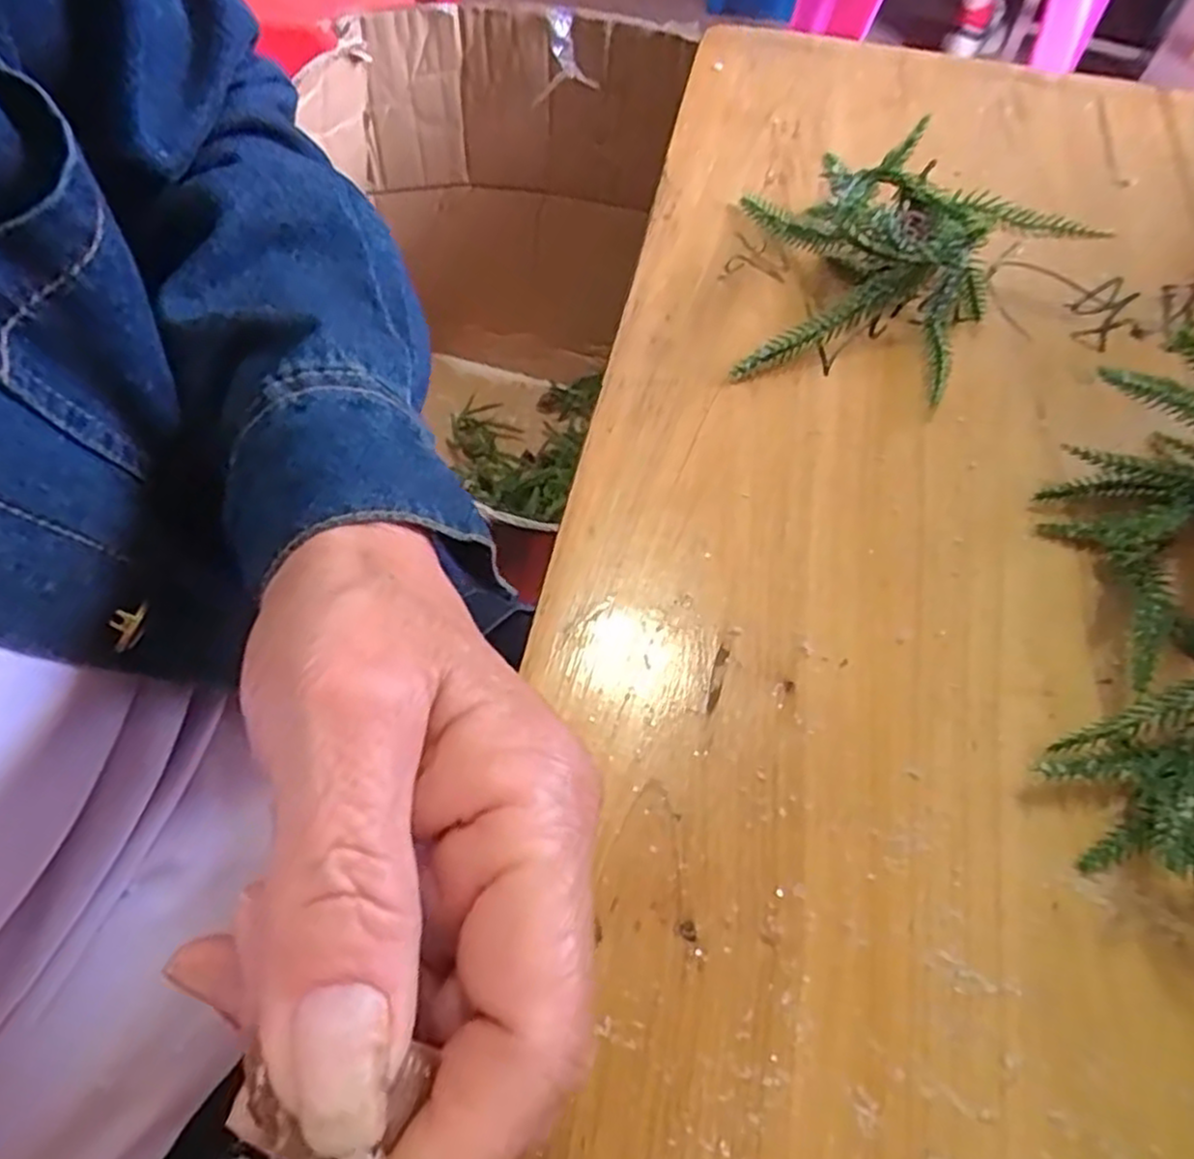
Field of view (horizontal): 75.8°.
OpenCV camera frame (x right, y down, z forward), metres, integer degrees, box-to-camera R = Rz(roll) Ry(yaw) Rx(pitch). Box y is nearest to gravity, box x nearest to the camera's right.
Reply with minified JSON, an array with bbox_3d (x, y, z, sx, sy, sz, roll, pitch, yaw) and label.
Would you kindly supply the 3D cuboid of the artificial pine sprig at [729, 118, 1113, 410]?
[{"bbox_3d":[0.117,-0.120,0.292,0.118,0.039,0.103,12,61,6],"label":"artificial pine sprig"}]

